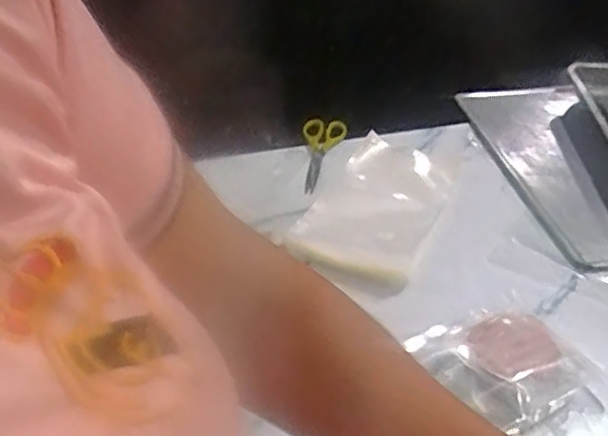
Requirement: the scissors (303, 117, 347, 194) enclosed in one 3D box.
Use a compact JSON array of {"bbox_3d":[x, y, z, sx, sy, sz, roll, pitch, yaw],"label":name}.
[{"bbox_3d":[0.031,-0.096,0.931,0.066,0.016,0.169,-2,41,2],"label":"scissors"}]

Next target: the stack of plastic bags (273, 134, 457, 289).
[{"bbox_3d":[0.099,-0.016,0.827,0.151,0.038,0.274,17,37,20],"label":"stack of plastic bags"}]

